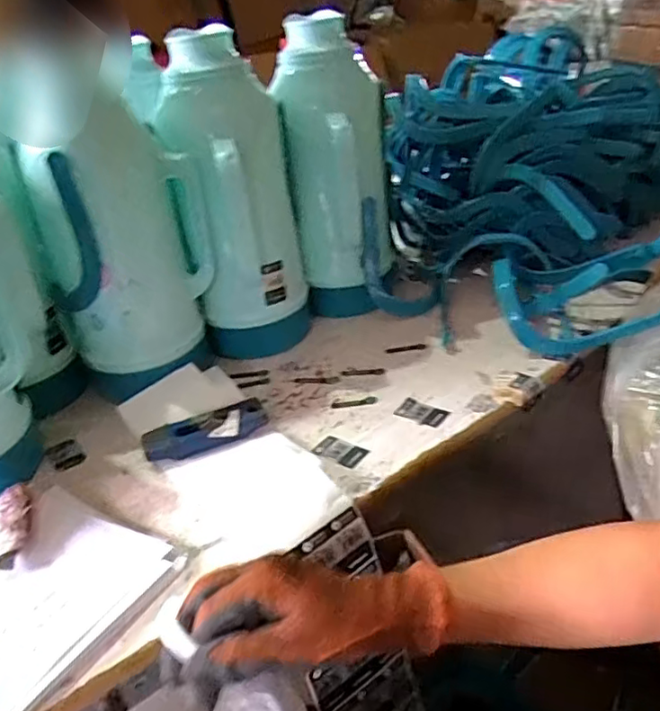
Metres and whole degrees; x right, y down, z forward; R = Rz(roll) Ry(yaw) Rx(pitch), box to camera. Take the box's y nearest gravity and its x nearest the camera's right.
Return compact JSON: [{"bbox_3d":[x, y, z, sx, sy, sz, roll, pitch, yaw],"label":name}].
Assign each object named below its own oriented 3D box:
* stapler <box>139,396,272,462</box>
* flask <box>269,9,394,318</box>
[{"bbox_3d":[-0.134,0.085,0.637,0.131,0.025,0.048,-15,31,-14],"label":"stapler"},{"bbox_3d":[0.008,-0.239,0.814,0.128,0.376,0.131,-1,31,10],"label":"flask"}]

